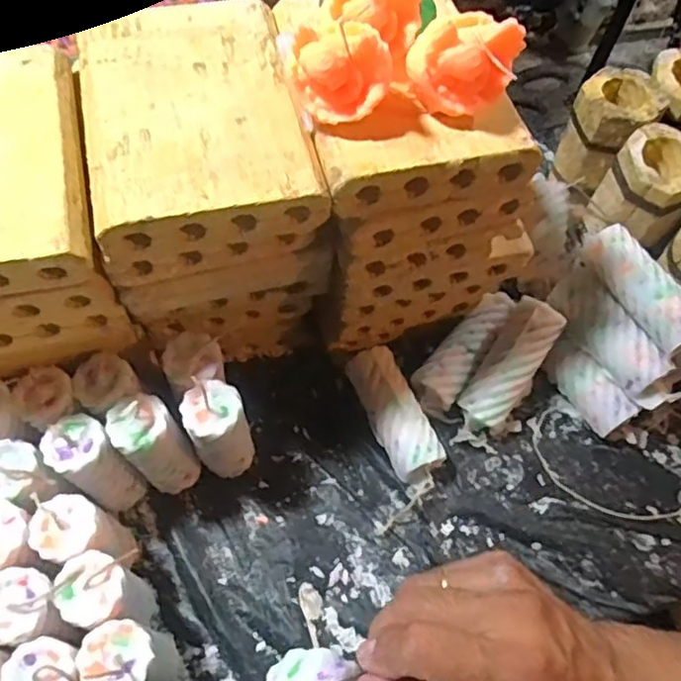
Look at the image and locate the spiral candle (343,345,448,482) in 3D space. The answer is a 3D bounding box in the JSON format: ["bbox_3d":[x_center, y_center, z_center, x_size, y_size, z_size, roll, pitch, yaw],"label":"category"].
[{"bbox_3d":[0.056,0.076,0.661,0.050,0.047,0.138,-22,65,-14],"label":"spiral candle"}]

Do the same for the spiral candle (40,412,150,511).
[{"bbox_3d":[-0.221,0.115,0.581,0.054,0.124,0.060,-37,69,-20],"label":"spiral candle"}]

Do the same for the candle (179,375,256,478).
[{"bbox_3d":[-0.112,0.087,0.602,0.051,0.134,0.054,-9,62,-7],"label":"candle"}]

